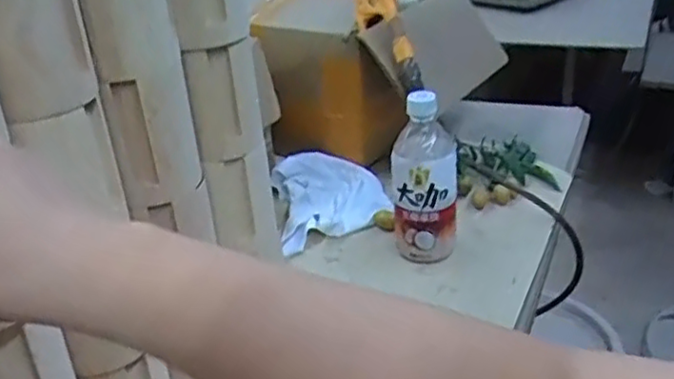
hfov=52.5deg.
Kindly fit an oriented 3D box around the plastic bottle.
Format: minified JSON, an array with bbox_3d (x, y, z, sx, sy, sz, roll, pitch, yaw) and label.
[{"bbox_3d":[0.094,-0.010,0.725,0.066,0.189,0.058,0,27,7],"label":"plastic bottle"}]

